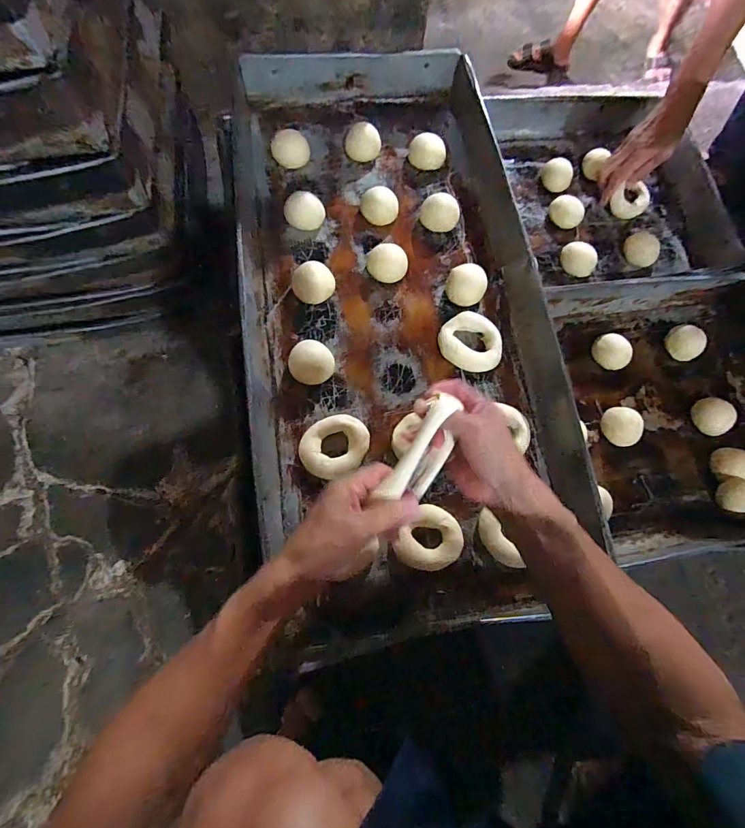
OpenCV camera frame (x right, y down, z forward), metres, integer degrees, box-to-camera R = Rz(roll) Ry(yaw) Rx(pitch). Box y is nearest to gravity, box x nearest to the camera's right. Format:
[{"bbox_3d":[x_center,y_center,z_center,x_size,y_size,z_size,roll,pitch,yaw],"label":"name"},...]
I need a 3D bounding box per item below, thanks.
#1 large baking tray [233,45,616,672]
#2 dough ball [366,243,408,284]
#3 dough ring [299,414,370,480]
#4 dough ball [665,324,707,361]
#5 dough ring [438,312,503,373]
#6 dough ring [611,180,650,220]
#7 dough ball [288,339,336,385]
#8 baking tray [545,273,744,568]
[{"bbox_3d":[0.025,-0.165,0.552,0.379,0.124,0.837,-8,73,-6],"label":"large baking tray"},{"bbox_3d":[0.021,-0.211,0.580,0.056,0.028,0.052,1,73,-4],"label":"dough ball"},{"bbox_3d":[-0.046,0.039,0.503,0.085,0.017,0.071,-26,76,-11],"label":"dough ring"},{"bbox_3d":[0.499,-0.113,0.653,0.045,0.036,0.058,-29,77,-12],"label":"dough ball"},{"bbox_3d":[0.132,-0.097,0.548,0.078,0.019,0.082,1,73,-4],"label":"dough ring"},{"bbox_3d":[0.467,-0.384,0.733,0.056,0.021,0.068,34,74,7],"label":"dough ring"},{"bbox_3d":[-0.078,-0.065,0.528,0.056,0.028,0.054,1,73,-4],"label":"dough ball"},{"bbox_3d":[0.463,-0.015,0.620,0.351,0.082,0.393,-5,73,-5],"label":"baking tray"}]

